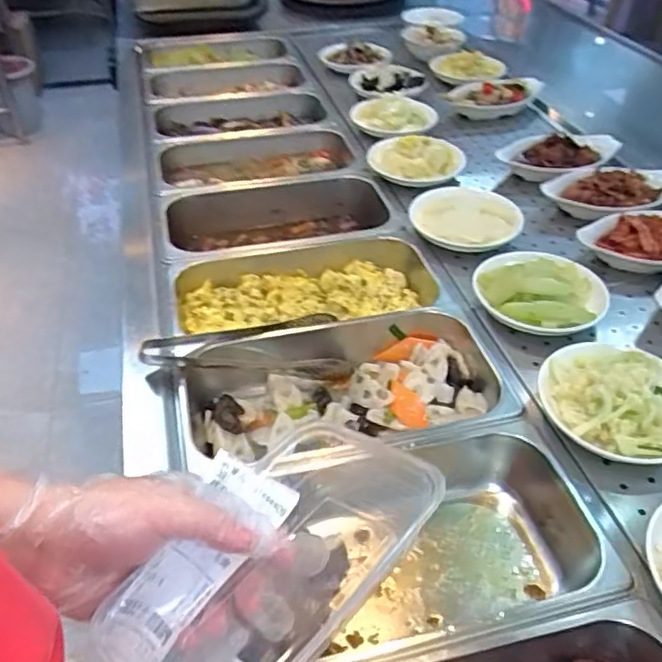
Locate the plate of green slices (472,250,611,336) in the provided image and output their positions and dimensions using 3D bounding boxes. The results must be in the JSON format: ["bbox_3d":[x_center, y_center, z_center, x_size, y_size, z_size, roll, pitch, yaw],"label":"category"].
[{"bbox_3d":[0.239,-0.054,0.726,0.143,0.038,0.137,0,41,0],"label":"plate of green slices"}]

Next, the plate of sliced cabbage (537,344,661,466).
[{"bbox_3d":[0.270,0.060,0.594,0.138,0.049,0.133,0,41,0],"label":"plate of sliced cabbage"}]

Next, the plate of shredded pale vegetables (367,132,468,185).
[{"bbox_3d":[0.121,-0.270,0.969,0.153,0.036,0.120,24,46,24],"label":"plate of shredded pale vegetables"}]

